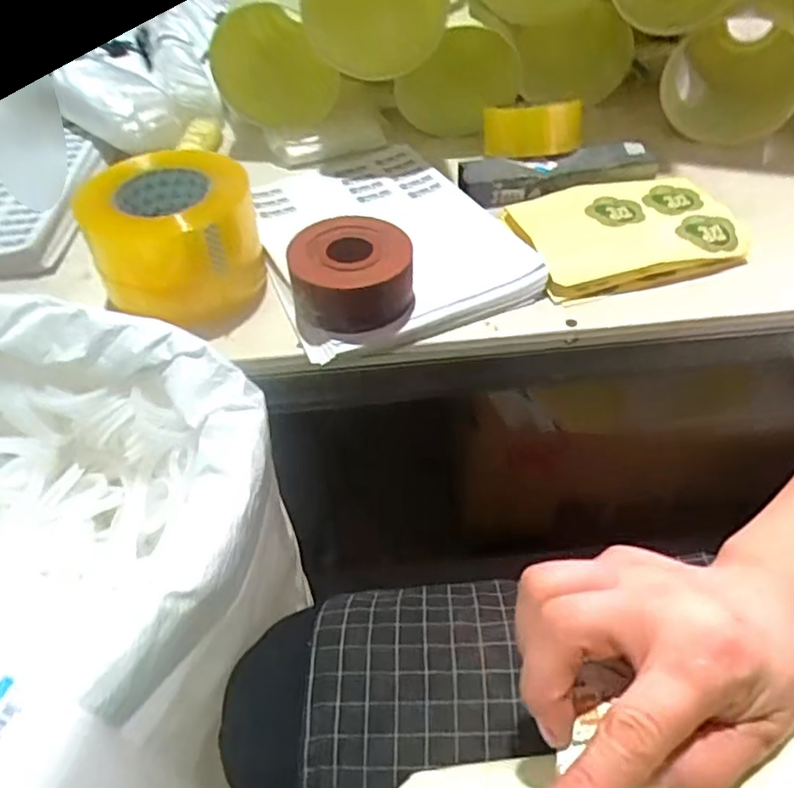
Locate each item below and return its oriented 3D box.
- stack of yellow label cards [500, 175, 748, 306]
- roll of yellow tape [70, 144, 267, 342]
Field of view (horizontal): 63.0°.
[{"bbox_3d":[0.214,-0.153,0.606,0.198,0.031,0.140,-11,47,-8],"label":"stack of yellow label cards"},{"bbox_3d":[-0.187,-0.136,0.555,0.123,0.118,0.123,-3,46,0],"label":"roll of yellow tape"}]

